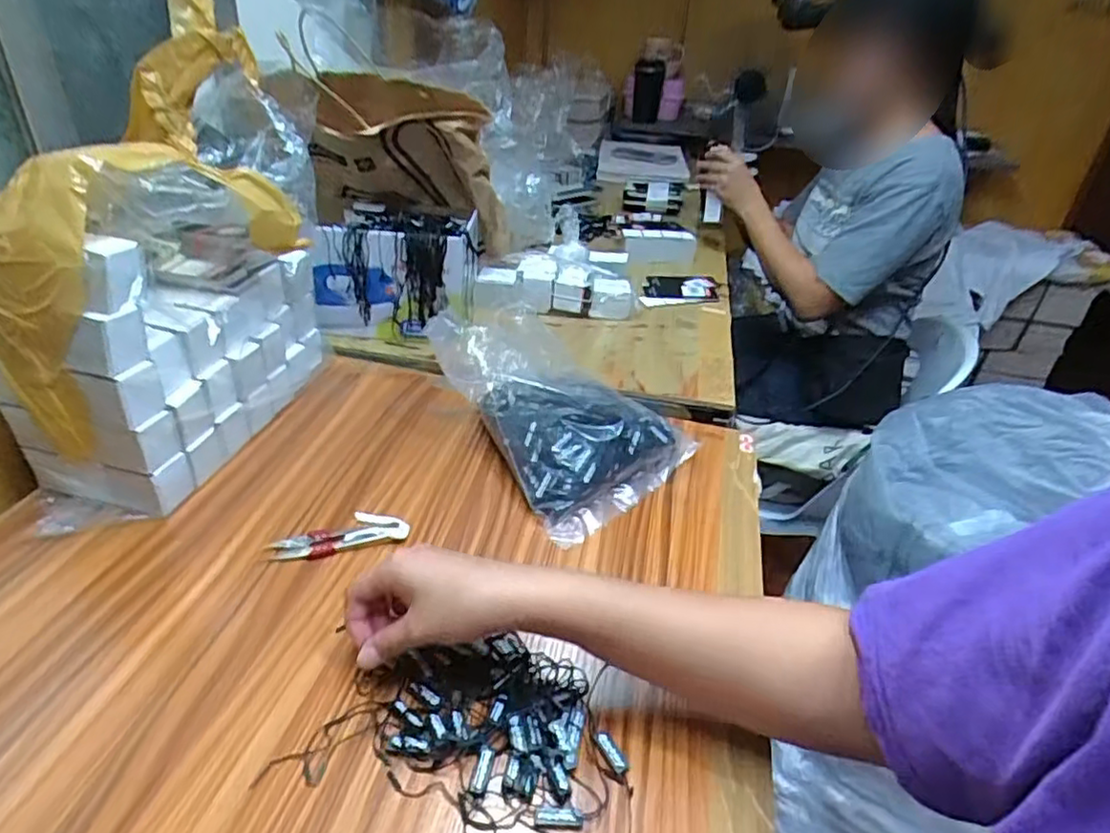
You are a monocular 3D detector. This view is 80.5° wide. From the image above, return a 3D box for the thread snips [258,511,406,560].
[{"bbox_3d":[-0.176,0.096,0.535,0.107,0.012,0.039,-6,35,-17],"label":"thread snips"}]

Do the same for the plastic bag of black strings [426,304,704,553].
[{"bbox_3d":[0.000,-0.018,0.672,0.184,0.073,0.299,-16,39,-28],"label":"plastic bag of black strings"}]

